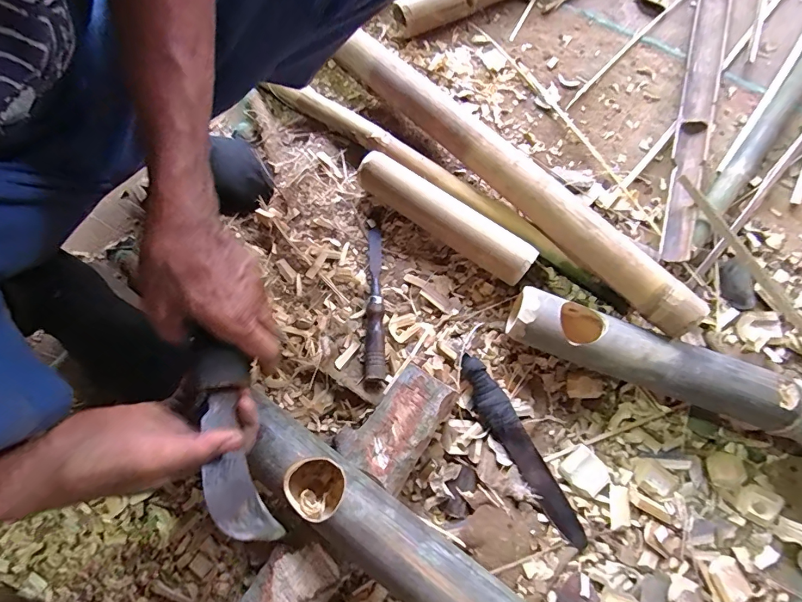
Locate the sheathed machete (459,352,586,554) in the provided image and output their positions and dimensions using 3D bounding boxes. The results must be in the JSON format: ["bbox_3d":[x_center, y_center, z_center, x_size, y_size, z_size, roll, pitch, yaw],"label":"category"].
[{"bbox_3d":[0.147,0.183,0.524,0.040,0.021,0.253,-30,78,-8],"label":"sheathed machete"}]

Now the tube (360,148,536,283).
[{"bbox_3d":[0.061,-0.116,0.579,0.258,0.056,0.067,35,77,8],"label":"tube"}]

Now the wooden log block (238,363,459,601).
[{"bbox_3d":[-0.061,0.221,0.491,0.090,0.060,0.326,34,77,7],"label":"wooden log block"}]

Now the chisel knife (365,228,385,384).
[{"bbox_3d":[-0.035,-0.002,0.566,0.023,0.023,0.209,-1,75,-1],"label":"chisel knife"}]

